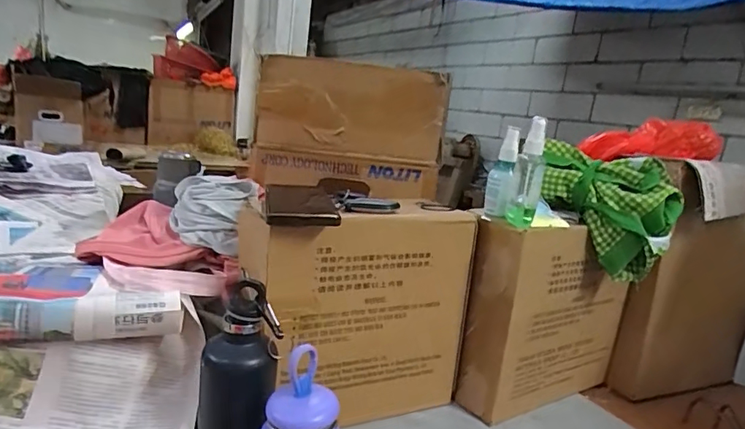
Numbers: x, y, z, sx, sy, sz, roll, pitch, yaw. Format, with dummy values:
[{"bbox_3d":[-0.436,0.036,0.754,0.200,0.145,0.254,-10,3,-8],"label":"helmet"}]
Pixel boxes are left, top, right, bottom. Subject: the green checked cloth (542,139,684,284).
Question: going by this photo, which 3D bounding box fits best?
[{"bbox_3d":[0.315,-0.005,0.693,0.184,0.152,0.085,12,13,20],"label":"green checked cloth"}]

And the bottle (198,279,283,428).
[{"bbox_3d":[-0.121,0.176,0.446,0.064,0.211,0.071,3,13,-21],"label":"bottle"}]

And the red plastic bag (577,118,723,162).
[{"bbox_3d":[0.442,-0.119,0.798,0.200,0.065,0.049,1,7,28],"label":"red plastic bag"}]

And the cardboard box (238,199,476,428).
[{"bbox_3d":[-0.036,0.121,0.667,0.298,0.275,0.147,1,14,-30],"label":"cardboard box"}]

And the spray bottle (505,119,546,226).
[{"bbox_3d":[0.199,-0.052,0.629,0.035,0.135,0.043,10,12,11],"label":"spray bottle"}]

